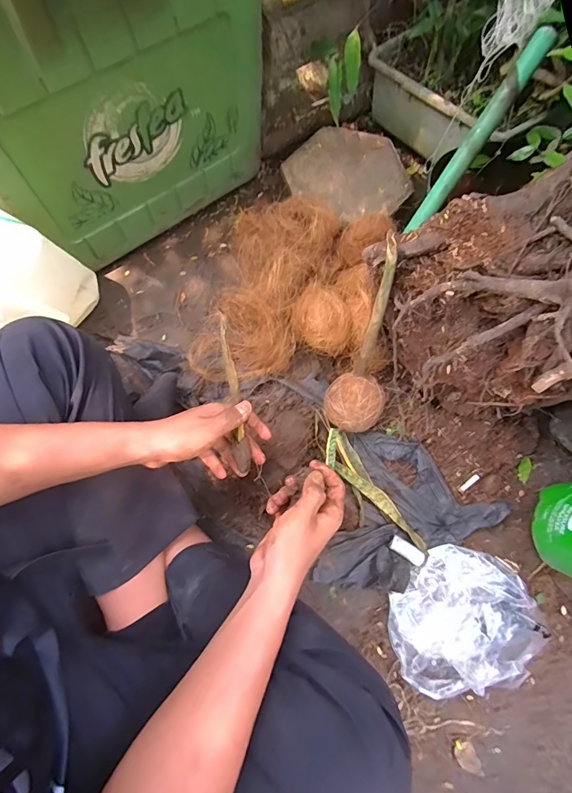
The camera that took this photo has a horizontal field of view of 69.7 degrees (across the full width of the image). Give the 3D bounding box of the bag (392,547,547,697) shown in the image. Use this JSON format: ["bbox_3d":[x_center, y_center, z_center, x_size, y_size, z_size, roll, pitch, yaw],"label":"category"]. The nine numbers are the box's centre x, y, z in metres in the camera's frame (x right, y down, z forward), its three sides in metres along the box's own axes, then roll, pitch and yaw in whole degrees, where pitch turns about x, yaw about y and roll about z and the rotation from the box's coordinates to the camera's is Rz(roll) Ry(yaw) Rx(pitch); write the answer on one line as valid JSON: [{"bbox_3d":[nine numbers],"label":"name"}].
[{"bbox_3d":[0.243,0.312,0.575,0.209,0.065,0.170,-39,79,-12],"label":"bag"}]

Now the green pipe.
[{"bbox_3d":[0.250,-0.338,0.551,0.025,0.254,0.019,40,32,9],"label":"green pipe"}]

